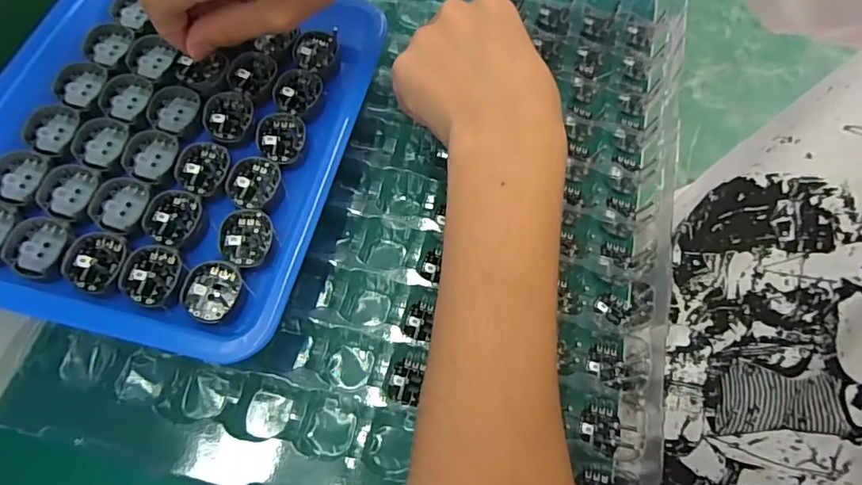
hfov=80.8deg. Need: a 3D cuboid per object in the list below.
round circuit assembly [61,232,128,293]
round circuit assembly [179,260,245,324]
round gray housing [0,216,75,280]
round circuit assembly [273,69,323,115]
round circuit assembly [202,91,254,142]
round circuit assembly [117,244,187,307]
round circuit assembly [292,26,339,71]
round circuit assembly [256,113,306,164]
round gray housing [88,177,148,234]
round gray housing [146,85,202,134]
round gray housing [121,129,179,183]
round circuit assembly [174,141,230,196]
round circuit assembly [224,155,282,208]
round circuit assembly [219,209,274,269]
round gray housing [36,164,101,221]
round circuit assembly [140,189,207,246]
[{"bbox_3d":[-0.155,0.008,0.233,0.025,0.004,0.028,0,66,-2],"label":"round circuit assembly"},{"bbox_3d":[-0.101,0.023,0.233,0.027,0.004,0.030,-2,66,-3],"label":"round circuit assembly"},{"bbox_3d":[-0.182,0.002,0.236,0.027,0.007,0.029,1,66,-2],"label":"round gray housing"},{"bbox_3d":[-0.074,-0.084,0.282,0.025,0.005,0.028,2,66,-1],"label":"round circuit assembly"},{"bbox_3d":[-0.108,-0.068,0.270,0.025,0.004,0.030,5,66,0],"label":"round circuit assembly"},{"bbox_3d":[-0.128,0.015,0.234,0.026,0.005,0.028,1,66,-2],"label":"round circuit assembly"},{"bbox_3d":[-0.067,-0.111,0.292,0.026,0.005,0.026,-3,66,-3],"label":"round circuit assembly"},{"bbox_3d":[-0.080,-0.055,0.269,0.024,0.005,0.028,3,66,-1],"label":"round circuit assembly"},{"bbox_3d":[-0.152,-0.019,0.247,0.023,0.005,0.029,6,66,1],"label":"round gray housing"},{"bbox_3d":[-0.137,-0.071,0.271,0.026,0.007,0.027,-7,67,-5],"label":"round gray housing"},{"bbox_3d":[-0.144,-0.045,0.260,0.022,0.006,0.029,23,67,8],"label":"round gray housing"},{"bbox_3d":[-0.117,-0.039,0.257,0.024,0.004,0.029,10,66,2],"label":"round circuit assembly"},{"bbox_3d":[-0.090,-0.031,0.258,0.024,0.006,0.029,13,66,4],"label":"round circuit assembly"},{"bbox_3d":[-0.090,-0.002,0.247,0.023,0.007,0.030,-2,66,-3],"label":"round circuit assembly"},{"bbox_3d":[-0.178,-0.025,0.248,0.024,0.007,0.029,7,66,1],"label":"round gray housing"},{"bbox_3d":[-0.125,-0.012,0.246,0.027,0.004,0.027,19,68,0],"label":"round circuit assembly"}]

